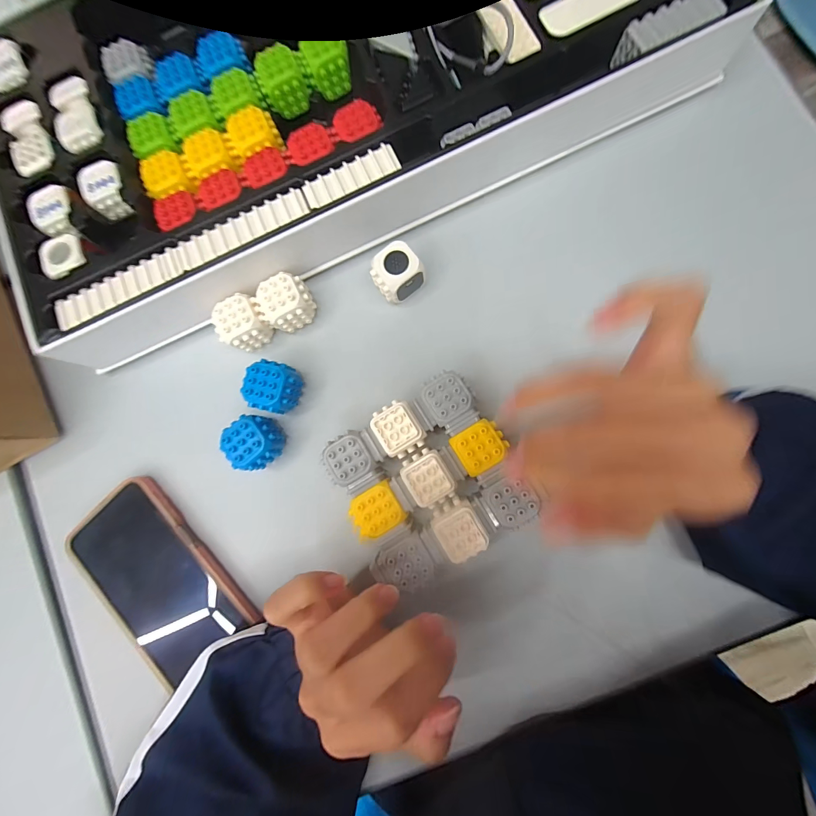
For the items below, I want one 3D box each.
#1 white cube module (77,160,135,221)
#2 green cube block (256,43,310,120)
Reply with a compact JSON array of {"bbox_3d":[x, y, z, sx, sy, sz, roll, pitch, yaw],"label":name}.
[{"bbox_3d":[-0.233,-0.172,0.274,0.031,0.020,0.034,-36,82,1],"label":"white cube module"},{"bbox_3d":[-0.100,-0.257,0.277,0.032,0.029,0.029,-28,82,2],"label":"green cube block"}]

